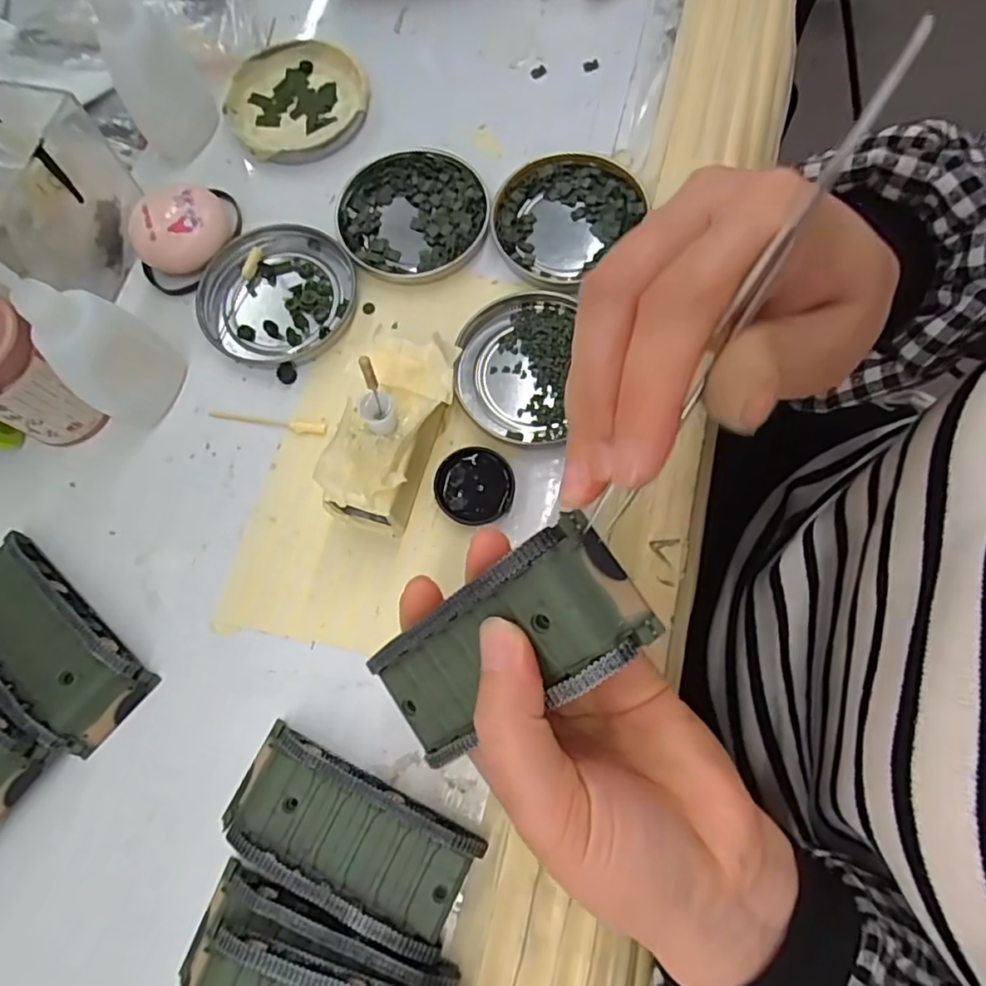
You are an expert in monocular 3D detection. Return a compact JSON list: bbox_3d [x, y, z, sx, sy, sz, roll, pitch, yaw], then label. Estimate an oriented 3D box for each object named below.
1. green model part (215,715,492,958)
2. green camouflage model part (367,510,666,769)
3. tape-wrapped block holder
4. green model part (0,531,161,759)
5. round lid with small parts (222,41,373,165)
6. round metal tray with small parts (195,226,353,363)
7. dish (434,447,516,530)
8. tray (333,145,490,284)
[{"bbox_3d":[-0.057,0.131,0.238,0.096,0.020,0.045,25,76,11],"label":"green model part"},{"bbox_3d":[0.000,0.049,0.191,0.095,0.021,0.041,-39,72,28],"label":"green camouflage model part"},{"bbox_3d":[-0.044,-0.025,0.270,0.041,0.044,0.086,12,74,7],"label":"tape-wrapped block holder"},{"bbox_3d":[-0.194,0.063,0.265,0.095,0.020,0.043,40,79,14],"label":"green model part"},{"bbox_3d":[-0.111,-0.221,0.350,0.079,0.011,0.076,-1,73,3],"label":"round lid with small parts"},{"bbox_3d":[-0.111,-0.102,0.314,0.077,0.009,0.072,-43,75,-9],"label":"round metal tray with small parts"},{"bbox_3d":[-0.008,-0.003,0.282,0.035,0.007,0.036,-1,73,3],"label":"dish"},{"bbox_3d":[-0.042,-0.148,0.325,0.078,0.008,0.078,-1,73,3],"label":"tray"}]

